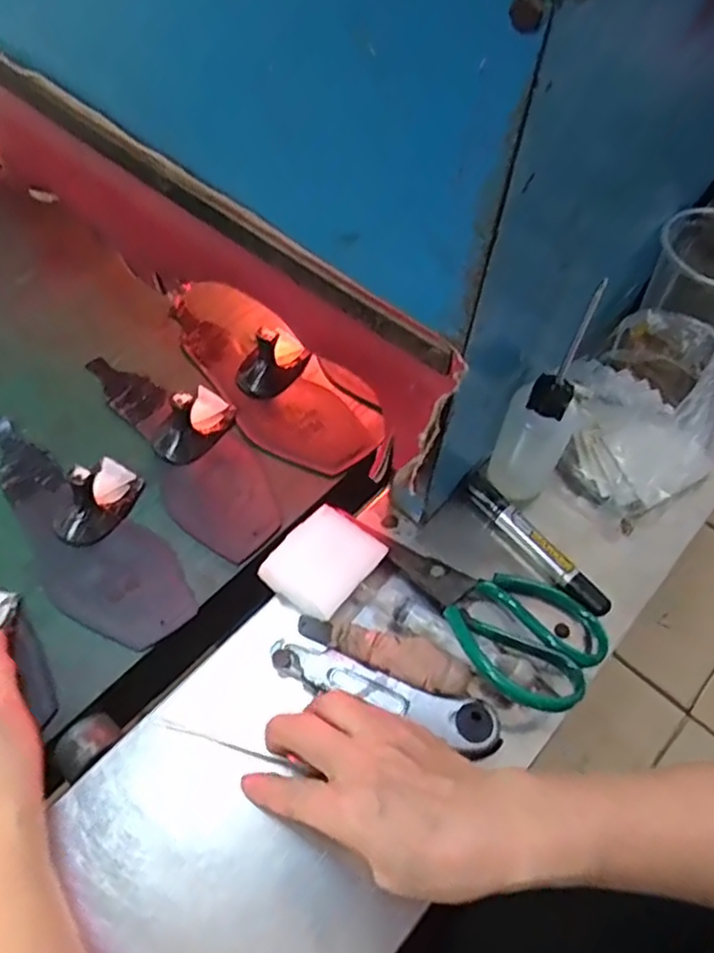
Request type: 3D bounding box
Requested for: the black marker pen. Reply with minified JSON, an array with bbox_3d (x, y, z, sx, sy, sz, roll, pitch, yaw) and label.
[{"bbox_3d":[0.130,0.049,0.493,0.019,0.021,0.135,-32,65,-21],"label":"black marker pen"}]

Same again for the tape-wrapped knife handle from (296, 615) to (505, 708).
[{"bbox_3d":[0.028,0.119,0.442,0.141,0.023,0.028,17,59,8],"label":"tape-wrapped knife handle"}]

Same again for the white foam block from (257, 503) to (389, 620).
[{"bbox_3d":[-0.023,0.060,0.466,0.060,0.024,0.068,37,63,19],"label":"white foam block"}]

